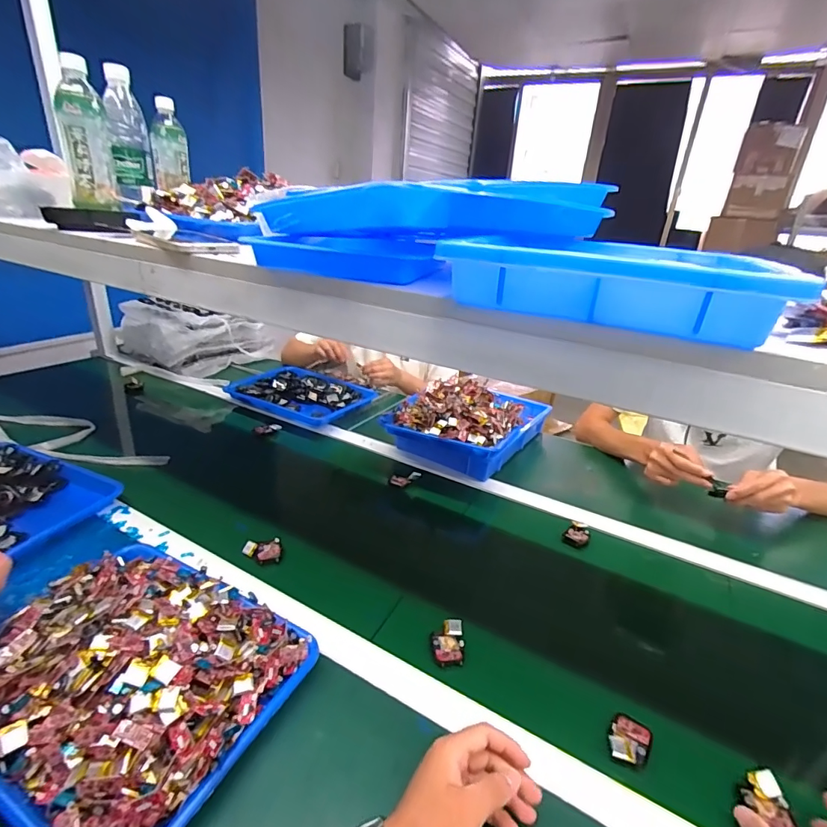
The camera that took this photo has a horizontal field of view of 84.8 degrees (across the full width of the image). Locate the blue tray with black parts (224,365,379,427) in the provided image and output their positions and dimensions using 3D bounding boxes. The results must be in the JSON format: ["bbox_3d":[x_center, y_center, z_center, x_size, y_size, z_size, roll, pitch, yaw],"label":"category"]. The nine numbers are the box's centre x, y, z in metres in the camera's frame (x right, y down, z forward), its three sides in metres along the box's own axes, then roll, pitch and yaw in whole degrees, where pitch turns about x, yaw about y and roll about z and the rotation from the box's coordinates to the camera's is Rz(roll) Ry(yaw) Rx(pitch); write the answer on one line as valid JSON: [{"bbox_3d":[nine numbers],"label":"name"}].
[{"bbox_3d":[-0.292,-0.056,1.198,0.348,0.041,0.244,13,25,19],"label":"blue tray with black parts"}]

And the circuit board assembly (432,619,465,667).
[{"bbox_3d":[0.043,0.278,0.552,0.038,0.013,0.055,2,24,-5],"label":"circuit board assembly"}]

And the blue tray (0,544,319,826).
[{"bbox_3d":[-0.294,0.252,0.466,0.312,0.063,0.252,16,26,25],"label":"blue tray"}]

